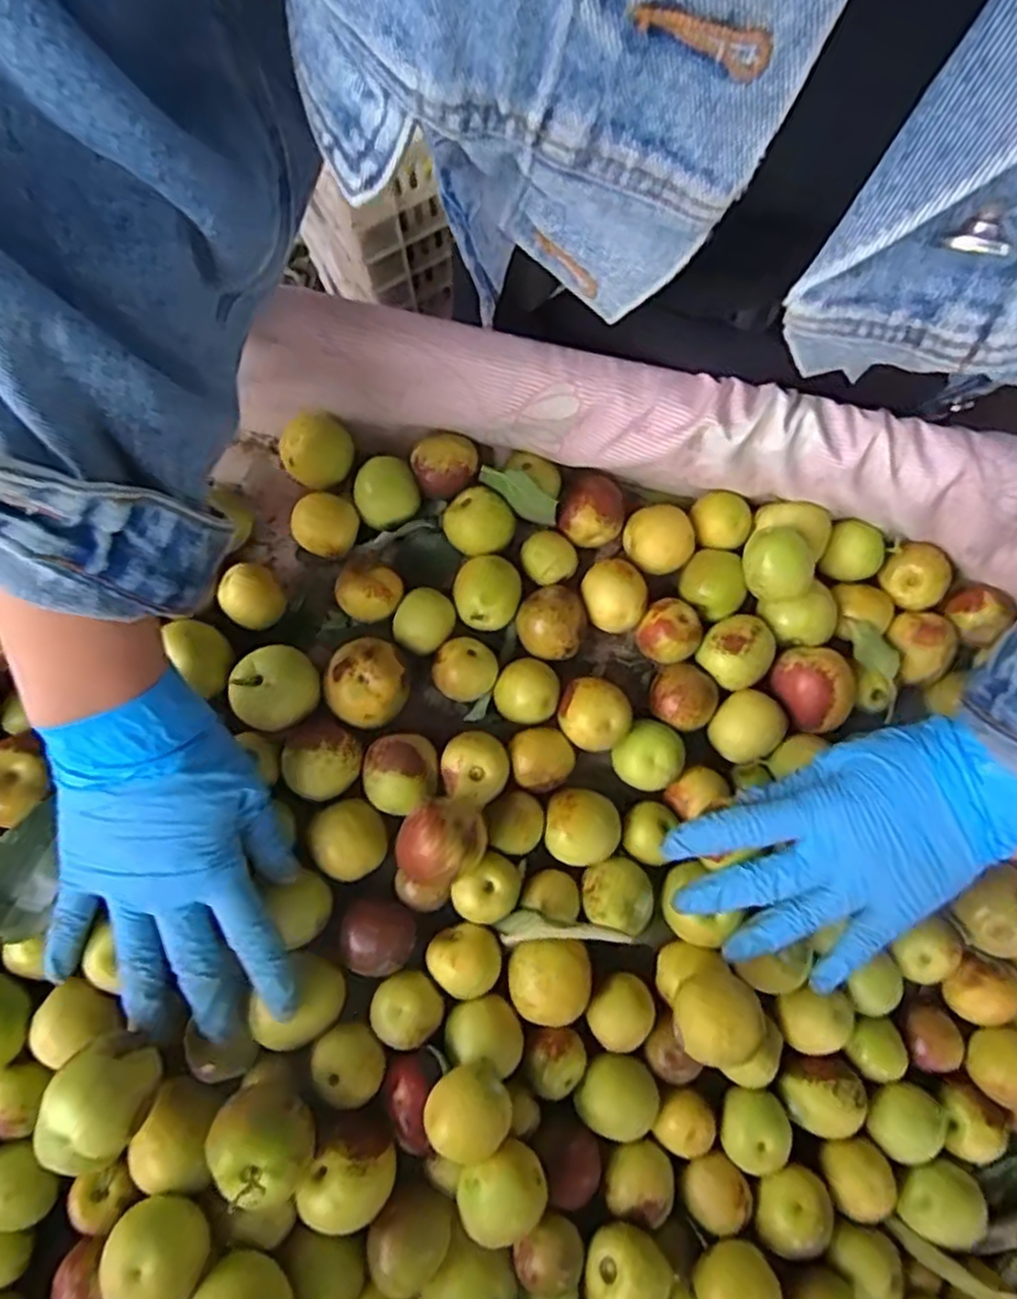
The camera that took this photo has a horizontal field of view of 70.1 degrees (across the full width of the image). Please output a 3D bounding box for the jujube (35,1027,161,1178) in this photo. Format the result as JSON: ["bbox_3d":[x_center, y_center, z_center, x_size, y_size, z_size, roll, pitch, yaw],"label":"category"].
[{"bbox_3d":[-0.165,0.184,0.302,0.036,0.042,0.042,12,79,4],"label":"jujube"}]

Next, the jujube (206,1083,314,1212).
[{"bbox_3d":[-0.101,0.203,0.302,0.040,0.037,0.033,20,80,5],"label":"jujube"}]

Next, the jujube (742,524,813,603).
[{"bbox_3d":[0.139,-0.043,0.380,0.031,0.030,0.039,-19,79,-3],"label":"jujube"}]

